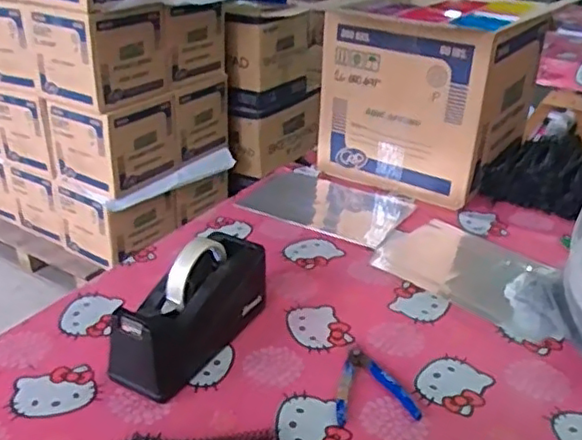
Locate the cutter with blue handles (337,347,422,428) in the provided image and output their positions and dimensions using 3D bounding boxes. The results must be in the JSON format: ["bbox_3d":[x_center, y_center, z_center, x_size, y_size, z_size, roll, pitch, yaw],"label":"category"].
[{"bbox_3d":[0.081,0.167,0.655,0.084,0.012,0.107,-2,28,-7],"label":"cutter with blue handles"}]

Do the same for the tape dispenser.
[{"bbox_3d":[-0.106,0.093,0.681,0.070,0.114,0.206,17,31,27],"label":"tape dispenser"}]

